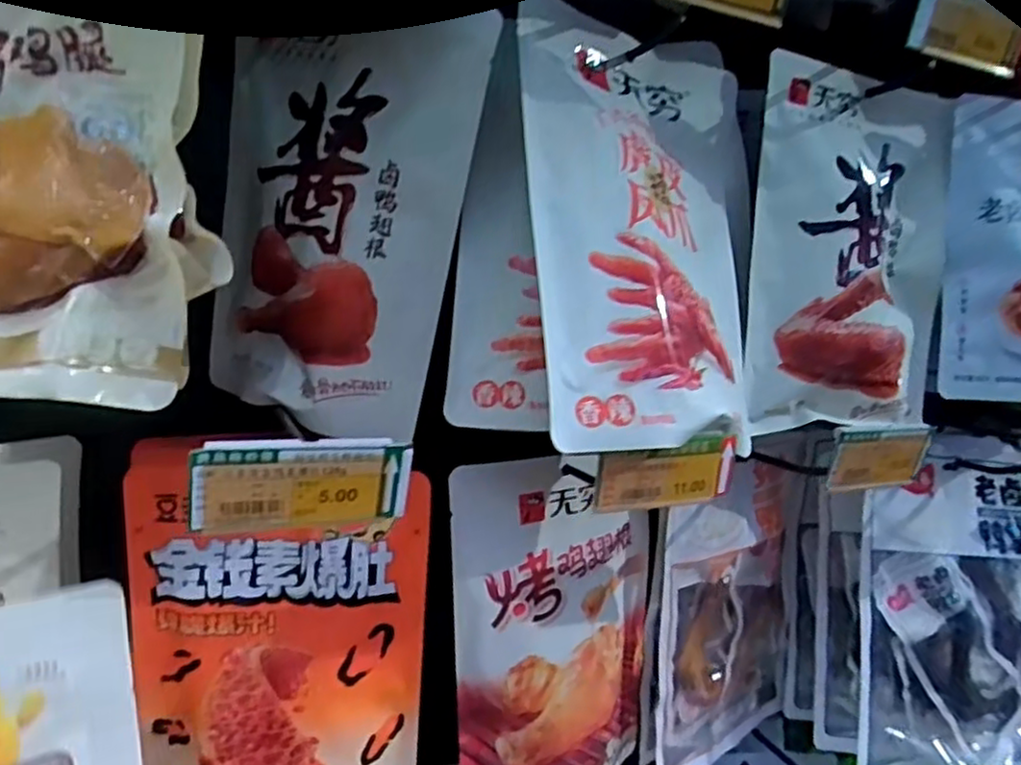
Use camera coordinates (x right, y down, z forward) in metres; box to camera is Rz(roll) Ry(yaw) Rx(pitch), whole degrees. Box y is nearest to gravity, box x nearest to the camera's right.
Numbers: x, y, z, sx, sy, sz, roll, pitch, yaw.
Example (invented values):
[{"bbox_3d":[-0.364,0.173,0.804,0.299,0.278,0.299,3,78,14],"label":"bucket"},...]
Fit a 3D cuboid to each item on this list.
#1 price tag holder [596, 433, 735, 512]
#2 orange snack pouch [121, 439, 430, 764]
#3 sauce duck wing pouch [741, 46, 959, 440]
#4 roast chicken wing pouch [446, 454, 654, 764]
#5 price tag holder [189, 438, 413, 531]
[{"bbox_3d":[0.085,0.049,0.383,0.085,0.038,0.008,0,8,-25],"label":"price tag holder"},{"bbox_3d":[-0.139,0.167,0.409,0.167,0.235,0.027,3,8,-4],"label":"orange snack pouch"},{"bbox_3d":[0.243,-0.091,0.497,0.180,0.240,0.033,0,9,-27],"label":"sauce duck wing pouch"},{"bbox_3d":[0.040,0.173,0.487,0.162,0.249,0.029,-6,8,-31],"label":"roast chicken wing pouch"},{"bbox_3d":[-0.091,0.044,0.310,0.091,0.039,0.009,0,8,-25],"label":"price tag holder"}]

